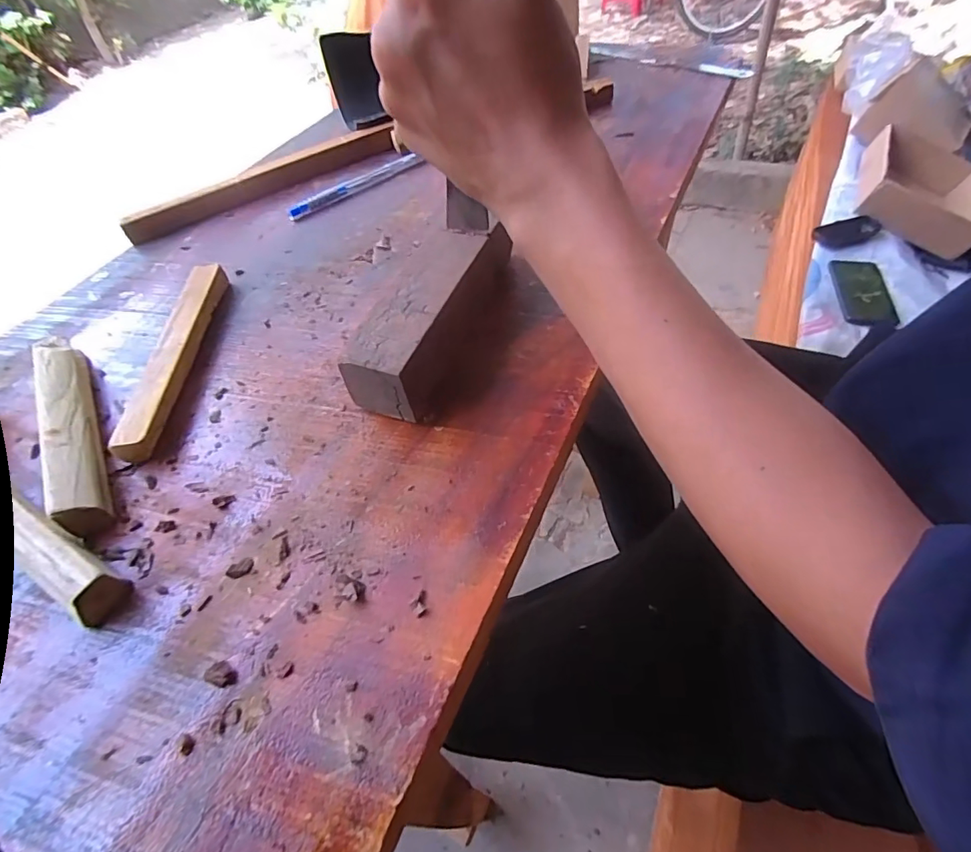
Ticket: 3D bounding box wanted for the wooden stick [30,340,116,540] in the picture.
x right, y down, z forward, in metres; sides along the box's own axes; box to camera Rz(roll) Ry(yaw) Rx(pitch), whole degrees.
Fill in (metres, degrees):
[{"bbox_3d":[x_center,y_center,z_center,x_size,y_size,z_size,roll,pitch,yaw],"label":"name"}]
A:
[{"bbox_3d":[-0.225,-0.004,0.265,0.020,0.022,0.152,-32,55,-15],"label":"wooden stick"}]

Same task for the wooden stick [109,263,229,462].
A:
[{"bbox_3d":[-0.181,-0.046,0.294,0.023,0.018,0.153,-7,52,4],"label":"wooden stick"}]

